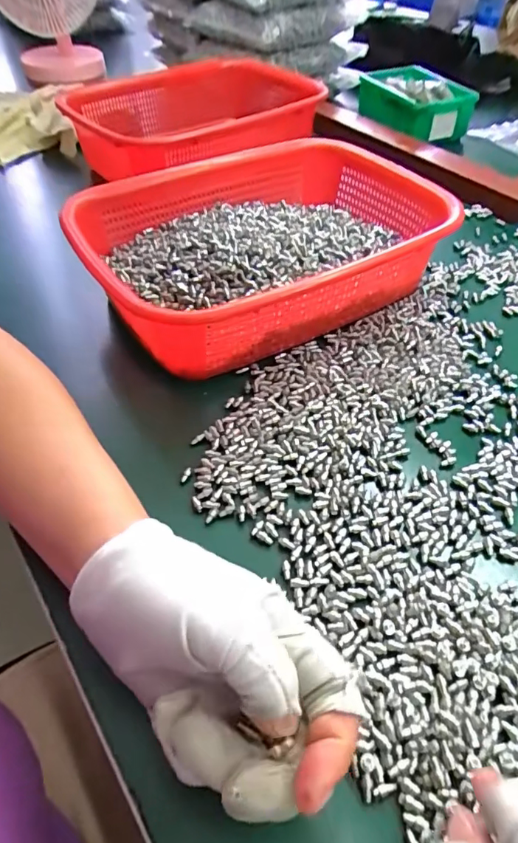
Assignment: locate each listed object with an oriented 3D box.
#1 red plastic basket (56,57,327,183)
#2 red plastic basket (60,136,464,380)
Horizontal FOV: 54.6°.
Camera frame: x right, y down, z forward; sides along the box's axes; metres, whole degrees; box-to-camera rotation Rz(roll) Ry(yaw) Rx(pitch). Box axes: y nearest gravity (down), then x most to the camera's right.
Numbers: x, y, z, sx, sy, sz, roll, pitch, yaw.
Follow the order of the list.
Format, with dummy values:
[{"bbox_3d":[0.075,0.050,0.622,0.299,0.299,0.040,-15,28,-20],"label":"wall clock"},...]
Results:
[{"bbox_3d":[-0.074,-0.379,0.616,0.314,0.064,0.234,-30,53,-24],"label":"red plastic basket"},{"bbox_3d":[0.001,-0.145,0.419,0.280,0.077,0.212,-26,52,-21],"label":"red plastic basket"}]

